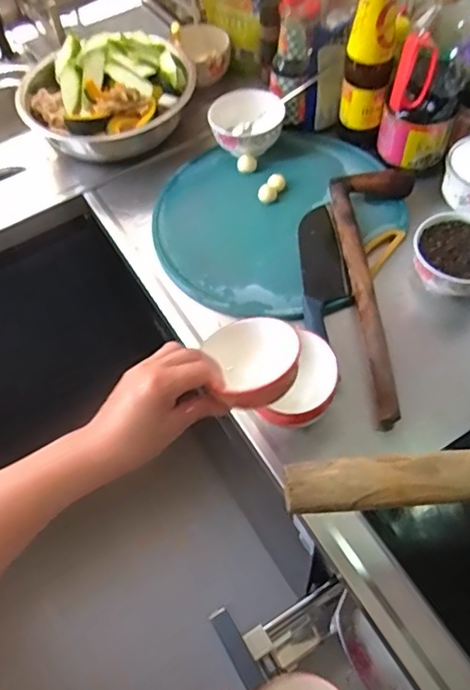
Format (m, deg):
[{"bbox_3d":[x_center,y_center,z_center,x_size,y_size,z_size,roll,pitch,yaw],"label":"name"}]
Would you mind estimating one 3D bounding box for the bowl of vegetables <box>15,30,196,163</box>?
[{"bbox_3d":[-0.204,-0.406,0.890,0.274,0.093,0.266,-2,57,3],"label":"bowl of vegetables"}]

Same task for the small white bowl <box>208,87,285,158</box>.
[{"bbox_3d":[0.019,-0.339,0.840,0.108,0.061,0.102,-2,57,3],"label":"small white bowl"}]

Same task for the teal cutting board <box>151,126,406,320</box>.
[{"bbox_3d":[0.055,-0.197,0.792,0.350,0.026,0.310,-35,62,-13],"label":"teal cutting board"}]

